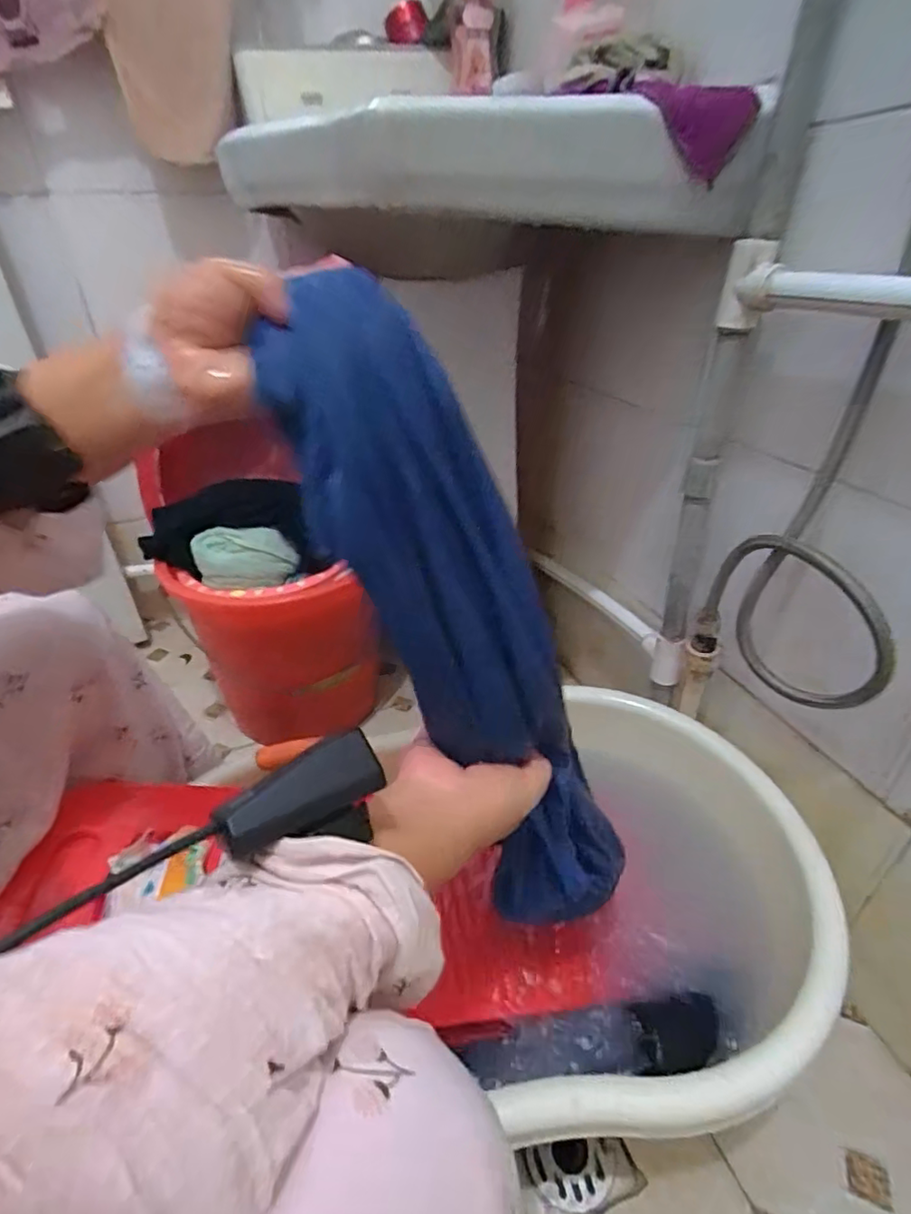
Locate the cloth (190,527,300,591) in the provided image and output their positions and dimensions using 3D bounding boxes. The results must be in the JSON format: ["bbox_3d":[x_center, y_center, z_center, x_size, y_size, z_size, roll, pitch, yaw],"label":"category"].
[{"bbox_3d":[-0.264,-0.060,0.710,0.124,0.077,0.026,1,3,-9],"label":"cloth"}]

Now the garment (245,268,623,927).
[{"bbox_3d":[0.019,0.035,0.348,0.100,0.442,0.064,-11,26,27],"label":"garment"}]

